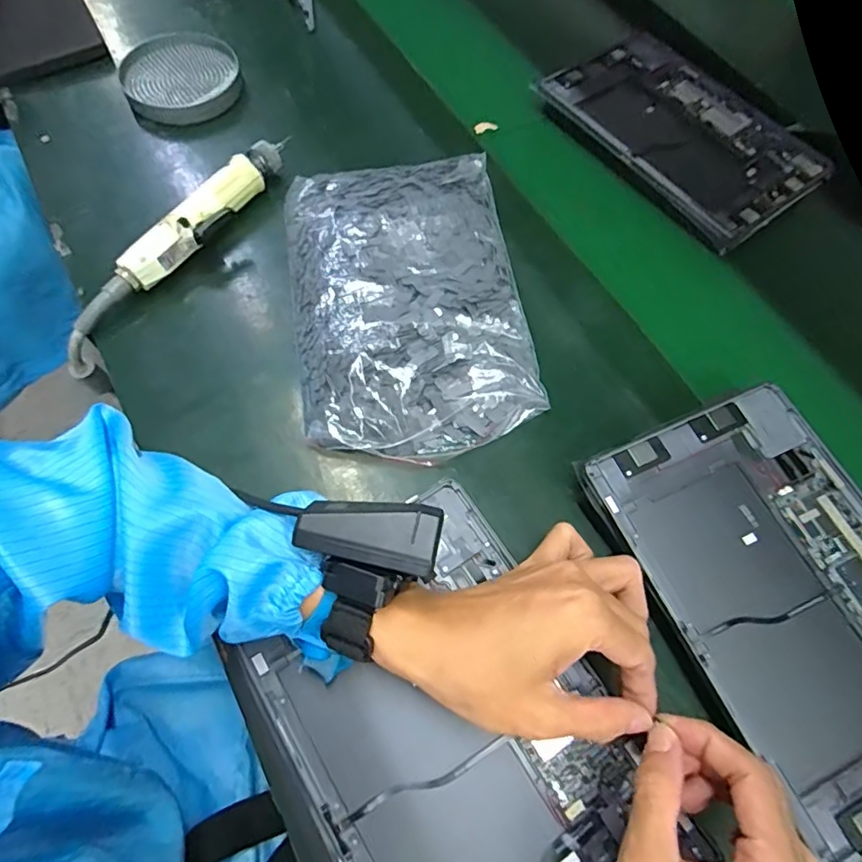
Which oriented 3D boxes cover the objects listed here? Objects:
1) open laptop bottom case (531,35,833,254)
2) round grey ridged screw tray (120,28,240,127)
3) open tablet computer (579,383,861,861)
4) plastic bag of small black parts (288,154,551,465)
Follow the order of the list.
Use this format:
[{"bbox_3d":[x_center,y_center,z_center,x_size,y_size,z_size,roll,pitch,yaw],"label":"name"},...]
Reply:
[{"bbox_3d":[0.249,-0.302,0.547,0.175,0.018,0.259,-37,72,-17],"label":"open laptop bottom case"},{"bbox_3d":[-0.251,-0.359,0.552,0.110,0.019,0.112,1,66,-2],"label":"round grey ridged screw tray"},{"bbox_3d":[0.231,0.100,0.349,0.164,0.012,0.252,-23,69,-12],"label":"open tablet computer"},{"bbox_3d":[-0.019,-0.110,0.442,0.179,0.030,0.270,-8,66,-6],"label":"plastic bag of small black parts"}]

